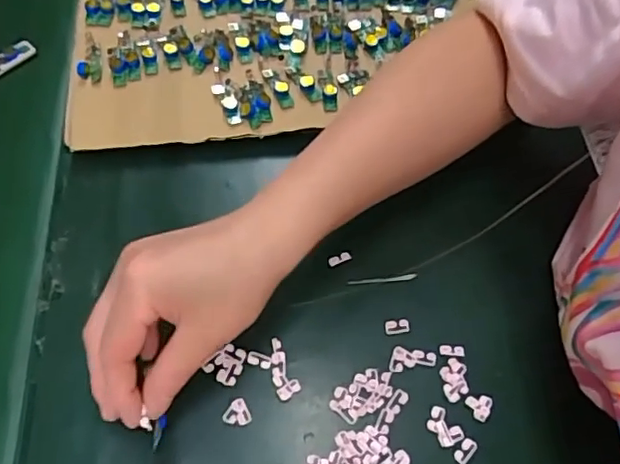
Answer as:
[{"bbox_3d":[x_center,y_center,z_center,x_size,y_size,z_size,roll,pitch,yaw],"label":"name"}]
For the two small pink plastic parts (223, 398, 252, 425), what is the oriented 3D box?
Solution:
[{"bbox_3d":[-0.044,0.108,0.344,0.016,0.004,0.015,-1,63,2],"label":"two small pink plastic parts"}]

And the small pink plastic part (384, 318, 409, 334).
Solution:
[{"bbox_3d":[0.057,0.061,0.373,0.016,0.004,0.009,-7,62,-4],"label":"small pink plastic part"}]

